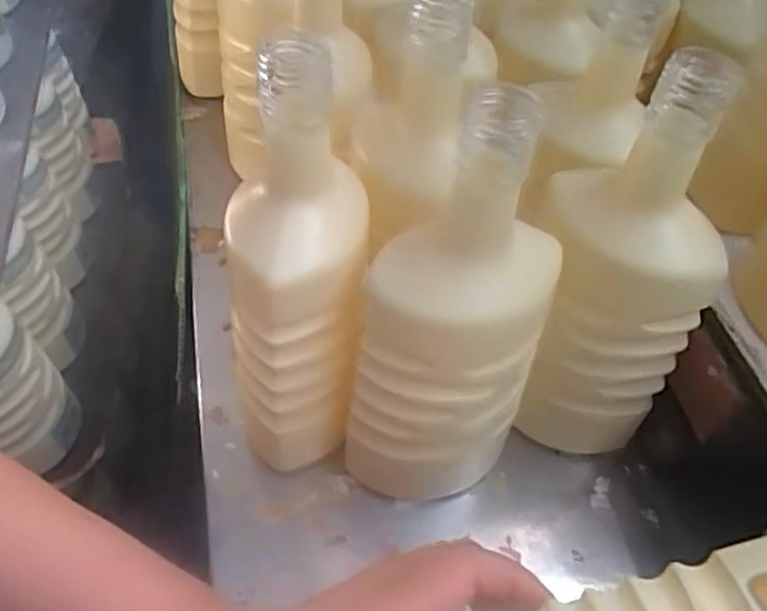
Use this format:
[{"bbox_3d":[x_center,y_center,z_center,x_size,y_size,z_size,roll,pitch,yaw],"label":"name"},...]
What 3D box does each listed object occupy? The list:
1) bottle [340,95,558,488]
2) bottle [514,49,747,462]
[{"bbox_3d":[0.031,0.018,0.324,0.080,0.216,0.066,25,53,16],"label":"bottle"},{"bbox_3d":[0.121,-0.012,0.365,0.073,0.237,0.081,-6,51,-9],"label":"bottle"}]

